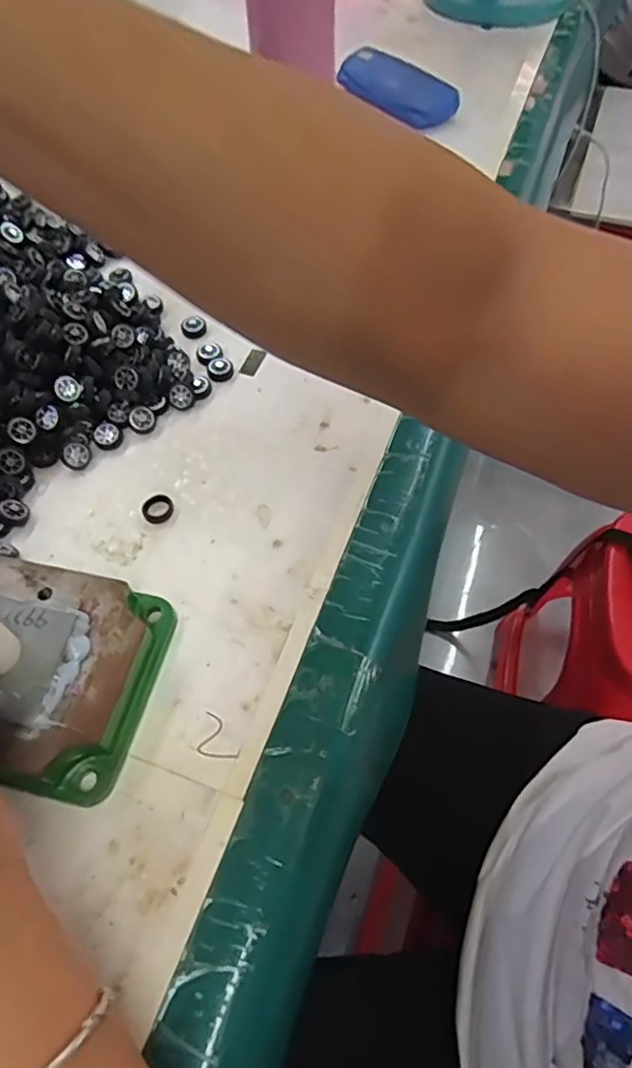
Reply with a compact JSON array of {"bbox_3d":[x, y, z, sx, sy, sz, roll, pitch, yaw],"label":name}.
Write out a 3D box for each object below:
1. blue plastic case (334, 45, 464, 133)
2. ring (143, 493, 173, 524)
[{"bbox_3d":[0.078,-0.489,0.690,0.062,0.035,0.151,-38,64,-21],"label":"blue plastic case"},{"bbox_3d":[-0.104,-0.017,0.416,0.020,0.008,0.017,-20,59,-12],"label":"ring"}]

